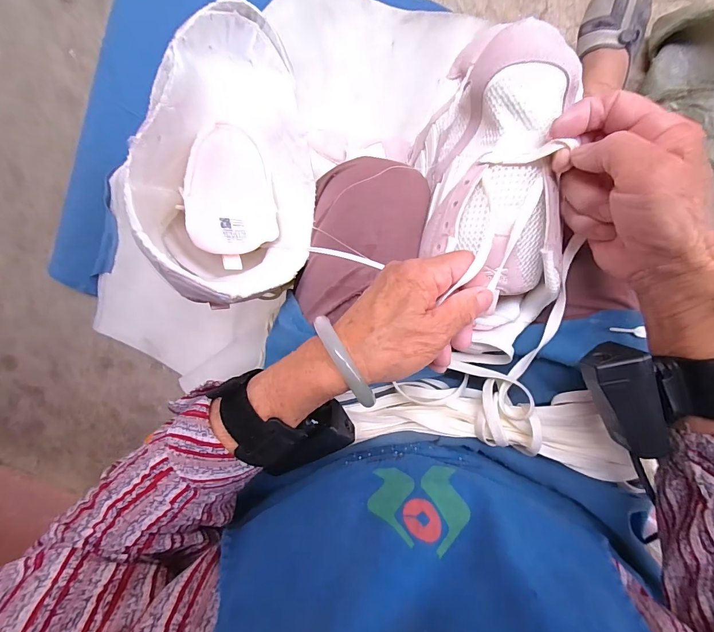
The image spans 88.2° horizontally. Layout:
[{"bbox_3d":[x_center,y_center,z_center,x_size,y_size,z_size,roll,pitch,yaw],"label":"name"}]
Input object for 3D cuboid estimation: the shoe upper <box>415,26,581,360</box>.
[{"bbox_3d":[0.104,-0.075,0.269,0.103,0.084,0.227,-5,99,7],"label":"shoe upper"}]

